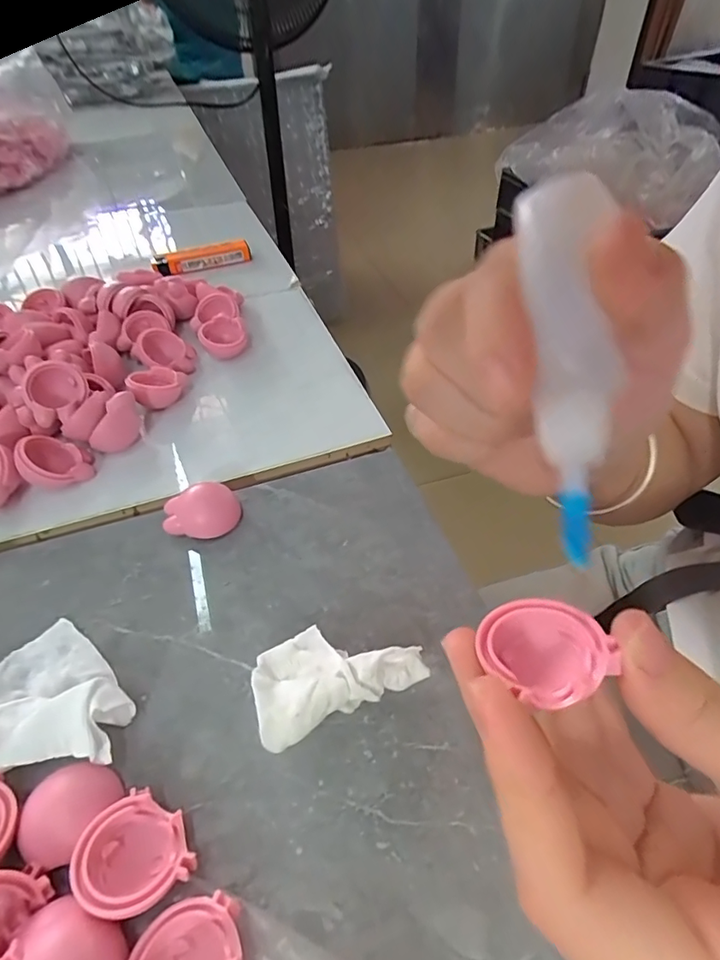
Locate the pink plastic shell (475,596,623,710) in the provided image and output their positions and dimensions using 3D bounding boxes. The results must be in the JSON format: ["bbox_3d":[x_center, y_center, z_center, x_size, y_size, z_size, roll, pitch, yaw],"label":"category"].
[{"bbox_3d":[0.044,0.042,0.127,0.028,0.013,0.028,0,44,-3],"label":"pink plastic shell"}]

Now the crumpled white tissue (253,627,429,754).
[{"bbox_3d":[-0.010,0.067,0.186,0.058,0.019,0.034,-19,48,-16],"label":"crumpled white tissue"}]

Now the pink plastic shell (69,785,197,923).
[{"bbox_3d":[-0.065,0.106,0.147,0.028,0.012,0.030,-1,45,1],"label":"pink plastic shell"}]

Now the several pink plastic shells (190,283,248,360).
[{"bbox_3d":[-0.094,-0.107,0.344,0.033,0.019,0.073,-11,46,-8],"label":"several pink plastic shells"}]

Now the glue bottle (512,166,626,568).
[{"bbox_3d":[0.049,-0.028,0.123,0.017,0.091,0.017,-4,1,-7],"label":"glue bottle"}]

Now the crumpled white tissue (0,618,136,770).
[{"bbox_3d":[-0.114,0.079,0.175,0.063,0.018,0.053,33,55,30],"label":"crumpled white tissue"}]

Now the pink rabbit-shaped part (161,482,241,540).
[{"bbox_3d":[-0.073,0.015,0.238,0.033,0.016,0.023,-17,47,-14],"label":"pink rabbit-shaped part"}]

